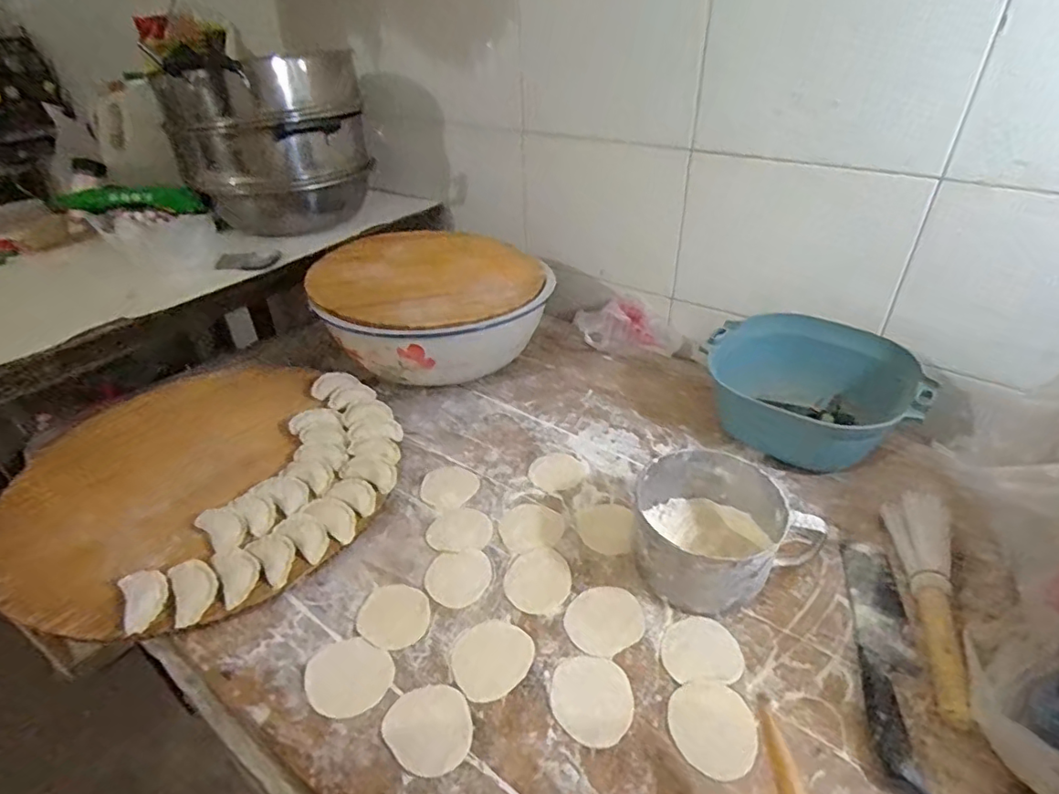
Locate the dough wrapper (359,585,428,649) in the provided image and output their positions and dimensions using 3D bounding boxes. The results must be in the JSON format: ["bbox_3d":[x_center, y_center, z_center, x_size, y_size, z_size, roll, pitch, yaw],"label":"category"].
[{"bbox_3d":[-0.131,0.212,0.552,0.071,0.004,0.064,23,43,29],"label":"dough wrapper"}]

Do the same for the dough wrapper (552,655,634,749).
[{"bbox_3d":[0.055,0.259,0.489,0.067,0.004,0.074,-1,37,0],"label":"dough wrapper"}]

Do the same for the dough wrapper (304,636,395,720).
[{"bbox_3d":[-0.162,0.247,0.504,0.076,0.004,0.066,18,41,24],"label":"dough wrapper"}]

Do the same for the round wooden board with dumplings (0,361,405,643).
[{"bbox_3d":[-0.384,0.089,0.685,0.414,0.054,0.416,-1,37,1],"label":"round wooden board with dumplings"}]

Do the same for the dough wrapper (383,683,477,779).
[{"bbox_3d":[-0.081,0.273,0.470,0.066,0.004,0.073,-28,44,-32],"label":"dough wrapper"}]

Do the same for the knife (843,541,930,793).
[{"bbox_3d":[0.328,0.228,0.520,0.047,0.019,0.249,10,38,15],"label":"knife"}]

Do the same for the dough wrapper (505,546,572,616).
[{"bbox_3d":[0.010,0.188,0.587,0.065,0.004,0.078,19,41,25],"label":"dough wrapper"}]

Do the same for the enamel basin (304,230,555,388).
[{"bbox_3d":[-0.147,-0.141,0.908,0.338,0.152,0.326,-1,37,1],"label":"enamel basin"}]

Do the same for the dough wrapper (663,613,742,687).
[{"bbox_3d":[0.159,0.233,0.527,0.070,0.004,0.066,1,37,3],"label":"dough wrapper"}]

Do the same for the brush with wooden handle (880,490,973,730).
[{"bbox_3d":[0.387,0.187,0.552,0.049,0.034,0.253,14,39,19],"label":"brush with wooden handle"}]

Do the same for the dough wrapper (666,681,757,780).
[{"bbox_3d":[0.151,0.272,0.468,0.067,0.005,0.072,3,37,6],"label":"dough wrapper"}]

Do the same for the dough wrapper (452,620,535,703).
[{"bbox_3d":[-0.034,0.237,0.518,0.074,0.004,0.067,-26,43,-30],"label":"dough wrapper"}]

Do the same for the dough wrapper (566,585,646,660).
[{"bbox_3d":[0.074,0.216,0.551,0.075,0.004,0.068,-21,41,-24],"label":"dough wrapper"}]

